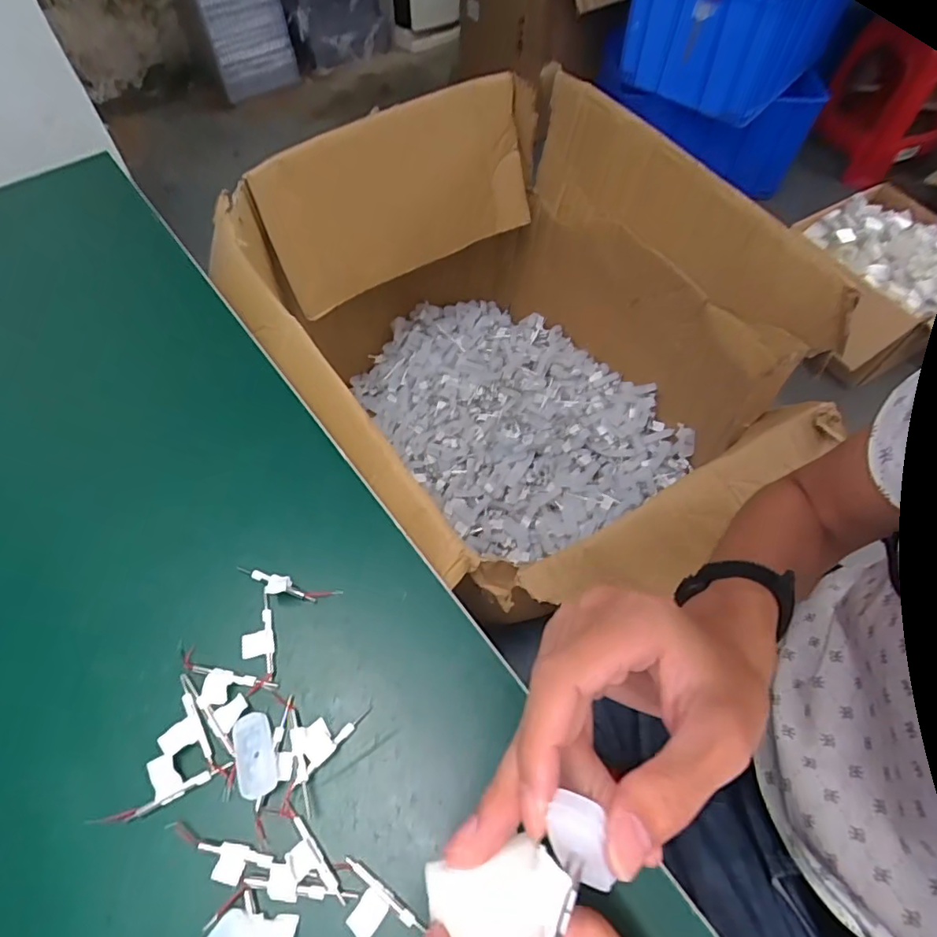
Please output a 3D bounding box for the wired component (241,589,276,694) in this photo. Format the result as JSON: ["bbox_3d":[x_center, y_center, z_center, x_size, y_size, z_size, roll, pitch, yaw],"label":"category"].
[{"bbox_3d":[-0.131,0.108,0.338,0.019,0.007,0.055,-11,60,-7],"label":"wired component"}]

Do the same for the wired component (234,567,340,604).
[{"bbox_3d":[-0.120,0.077,0.355,0.070,0.014,0.015,11,60,6],"label":"wired component"}]

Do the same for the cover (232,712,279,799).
[{"bbox_3d":[-0.119,0.159,0.304,0.019,0.009,0.043,-19,62,-11],"label":"cover"}]

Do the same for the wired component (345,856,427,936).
[{"bbox_3d":[-0.048,0.220,0.271,0.047,0.005,0.022,32,65,17],"label":"wired component"}]

